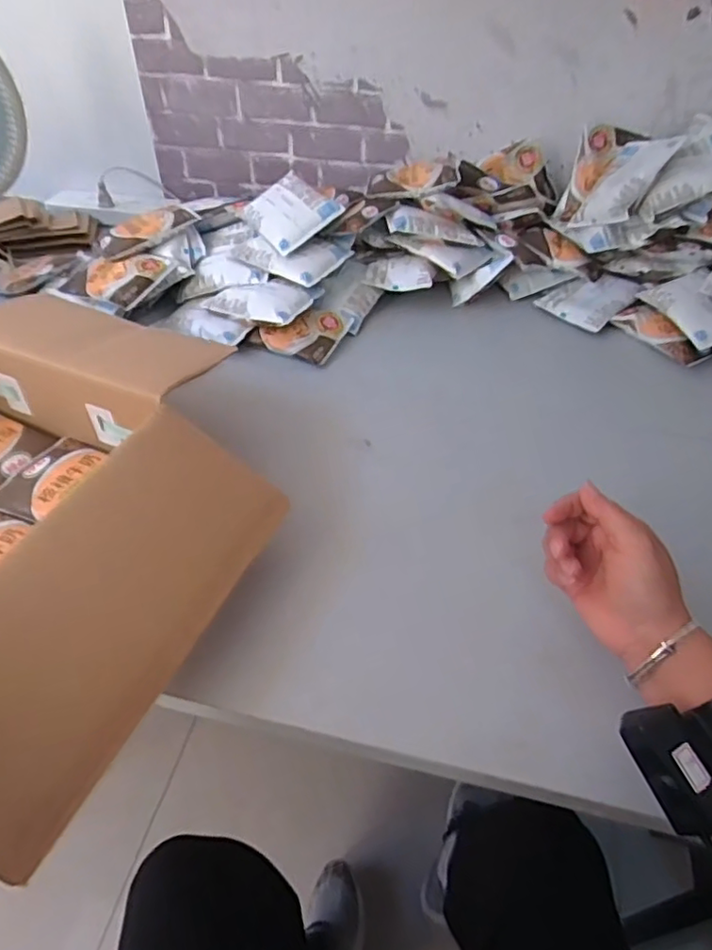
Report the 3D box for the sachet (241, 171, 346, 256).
[{"bbox_3d":[-0.090,-0.342,0.779,0.096,0.018,0.120,-46,64,-3],"label":"sachet"}]

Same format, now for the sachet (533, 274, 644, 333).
[{"bbox_3d":[0.312,-0.239,0.807,0.104,0.010,0.101,-38,50,-16],"label":"sachet"}]

